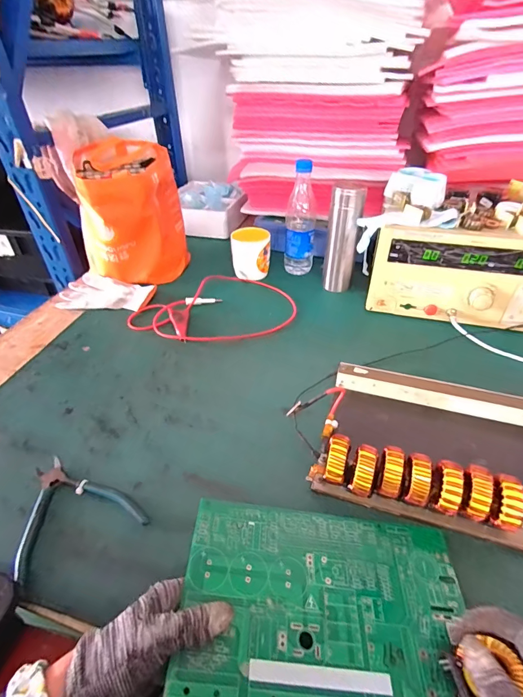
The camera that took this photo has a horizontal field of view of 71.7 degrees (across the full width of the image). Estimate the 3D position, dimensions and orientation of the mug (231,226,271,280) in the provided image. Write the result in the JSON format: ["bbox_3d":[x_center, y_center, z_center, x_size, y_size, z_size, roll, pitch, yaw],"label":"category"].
[{"bbox_3d":[-0.021,-0.199,0.771,0.084,0.090,0.076,-4,40,-3],"label":"mug"}]

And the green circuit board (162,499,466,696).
[{"bbox_3d":[0.057,0.230,0.306,0.245,0.004,0.180,10,40,-3],"label":"green circuit board"}]

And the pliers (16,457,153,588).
[{"bbox_3d":[-0.209,0.168,0.407,0.123,0.010,0.127,-21,44,-22],"label":"pliers"}]

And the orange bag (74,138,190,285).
[{"bbox_3d":[-0.277,-0.283,0.769,0.209,0.227,0.221,-10,41,-11],"label":"orange bag"}]

